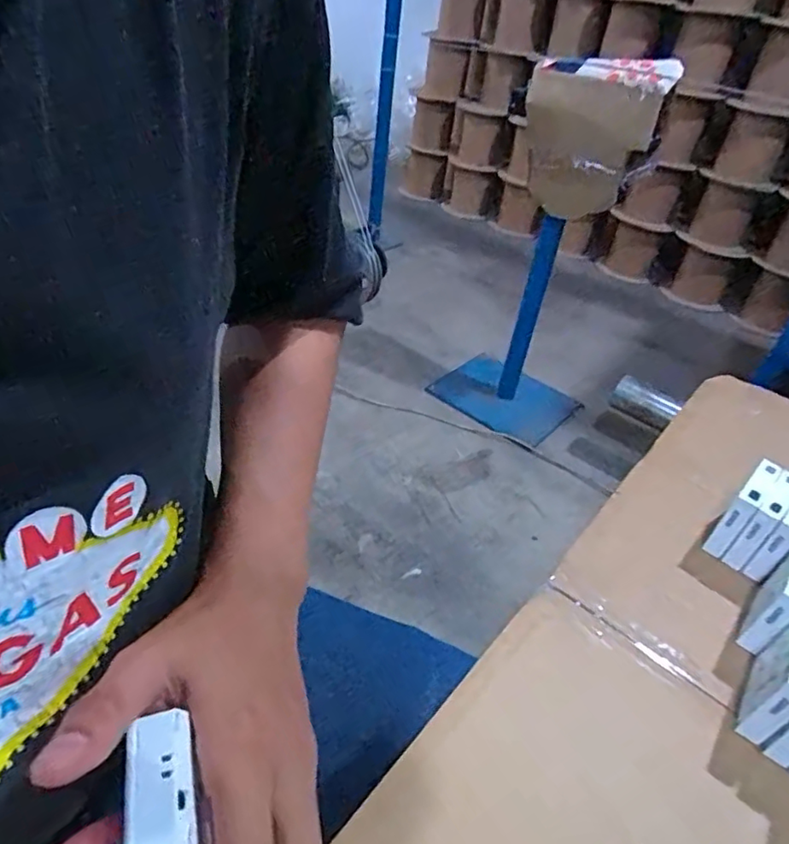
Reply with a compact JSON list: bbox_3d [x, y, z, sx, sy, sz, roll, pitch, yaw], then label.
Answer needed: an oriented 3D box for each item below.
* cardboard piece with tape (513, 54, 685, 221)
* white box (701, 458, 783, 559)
[{"bbox_3d":[0.504,-0.750,1.530,0.083,0.375,0.393,-18,45,-29],"label":"cardboard piece with tape"},{"bbox_3d":[0.388,0.097,0.642,0.023,0.088,0.085,35,46,30],"label":"white box"}]

